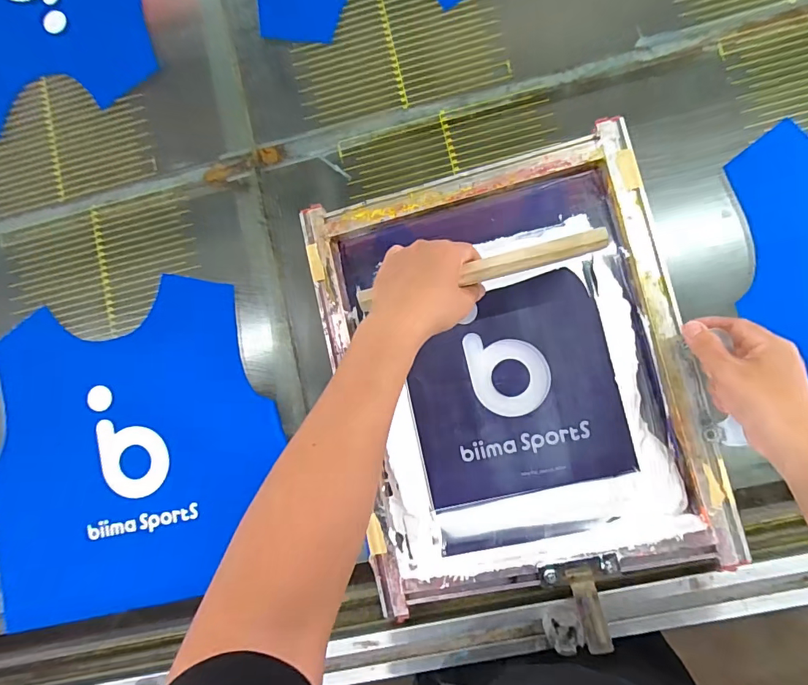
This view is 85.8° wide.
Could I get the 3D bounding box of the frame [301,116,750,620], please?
[{"bbox_3d":[0.114,0.030,0.510,0.391,0.052,0.481,-13,83,5],"label":"frame"}]

